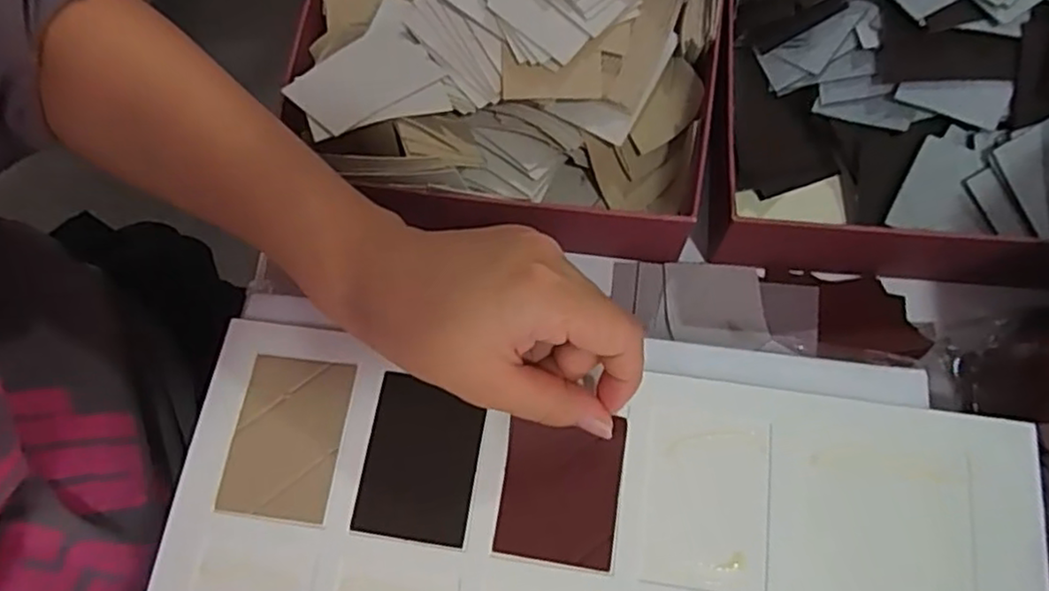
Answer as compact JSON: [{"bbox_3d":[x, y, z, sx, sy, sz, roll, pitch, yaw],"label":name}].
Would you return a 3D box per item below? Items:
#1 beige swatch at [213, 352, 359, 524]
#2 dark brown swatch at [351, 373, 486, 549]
[{"bbox_3d":[-0.104,0.061,0.297,0.047,0.004,0.069,5,72,6],"label":"beige swatch"},{"bbox_3d":[-0.044,0.070,0.291,0.048,0.004,0.066,7,72,7],"label":"dark brown swatch"}]

